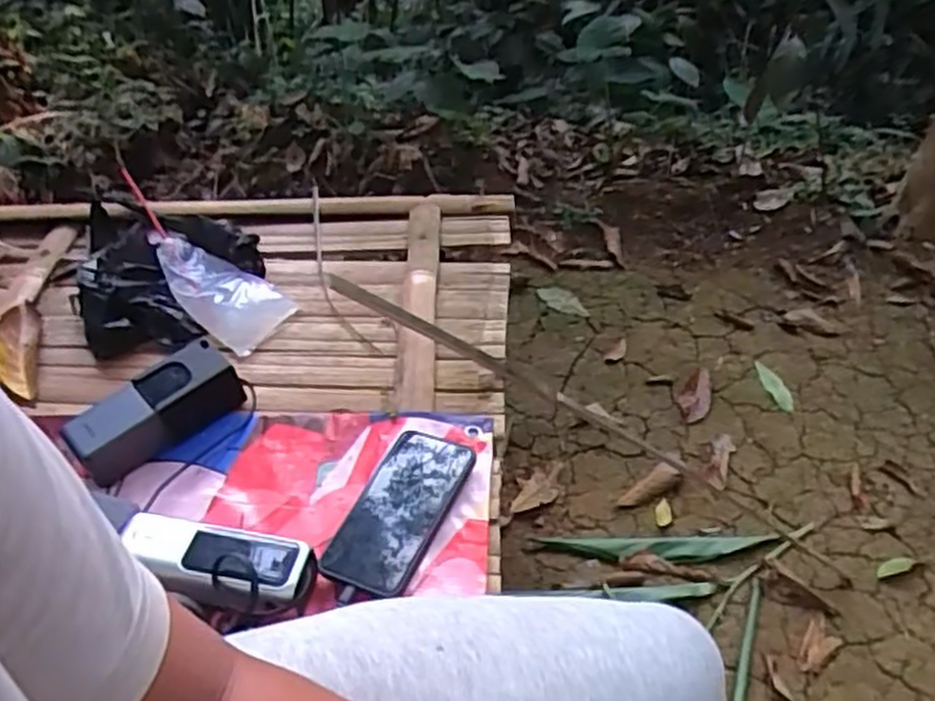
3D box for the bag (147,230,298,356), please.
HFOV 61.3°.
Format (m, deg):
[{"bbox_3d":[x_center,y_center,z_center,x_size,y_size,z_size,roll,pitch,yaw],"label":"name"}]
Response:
[{"bbox_3d":[-0.289,-0.076,0.891,0.196,0.017,0.090,38,55,17],"label":"bag"}]

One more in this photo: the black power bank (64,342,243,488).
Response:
[{"bbox_3d":[-0.291,0.058,0.746,0.064,0.055,0.153,35,54,30],"label":"black power bank"}]

